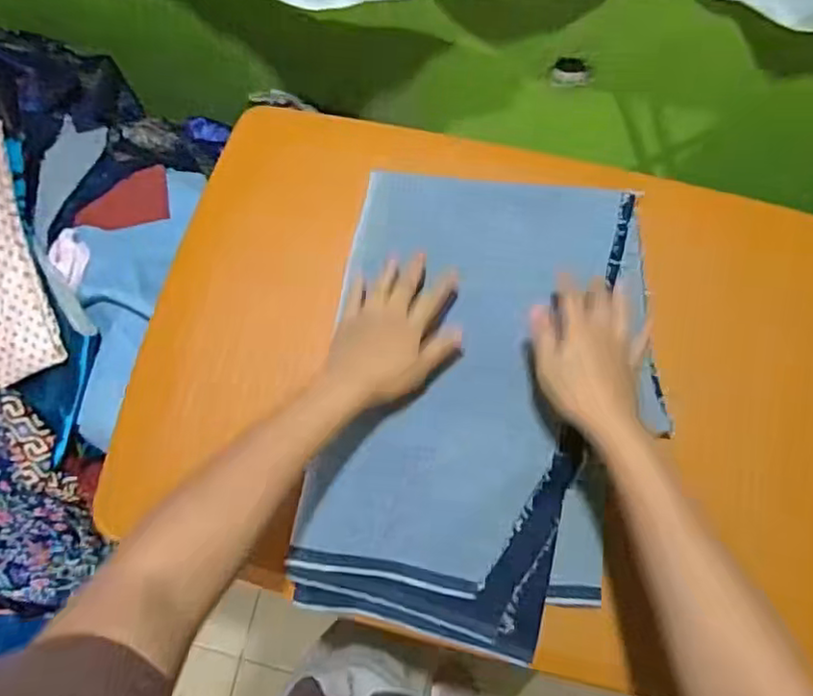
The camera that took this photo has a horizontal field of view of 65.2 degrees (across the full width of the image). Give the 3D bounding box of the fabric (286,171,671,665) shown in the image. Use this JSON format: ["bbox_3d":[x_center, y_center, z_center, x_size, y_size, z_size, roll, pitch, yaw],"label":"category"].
[{"bbox_3d":[0.074,0.035,0.575,0.284,0.044,0.426,8,75,2],"label":"fabric"}]

